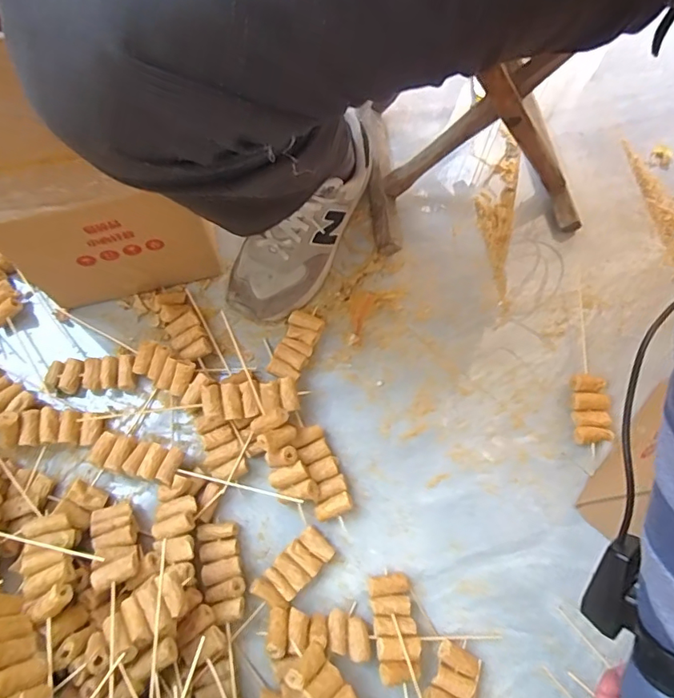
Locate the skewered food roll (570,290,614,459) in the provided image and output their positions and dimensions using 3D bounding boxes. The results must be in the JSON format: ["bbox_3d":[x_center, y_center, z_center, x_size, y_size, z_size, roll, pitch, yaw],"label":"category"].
[{"bbox_3d":[0.289,0.023,0.594,0.040,0.019,0.192,5,68,1],"label":"skewered food roll"}]

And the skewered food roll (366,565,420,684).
[{"bbox_3d":[0.054,0.260,0.481,0.039,0.015,0.091,-4,53,-3],"label":"skewered food roll"}]

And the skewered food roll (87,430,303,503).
[{"bbox_3d":[-0.148,0.129,0.525,0.219,0.031,0.036,15,68,5],"label":"skewered food roll"}]

